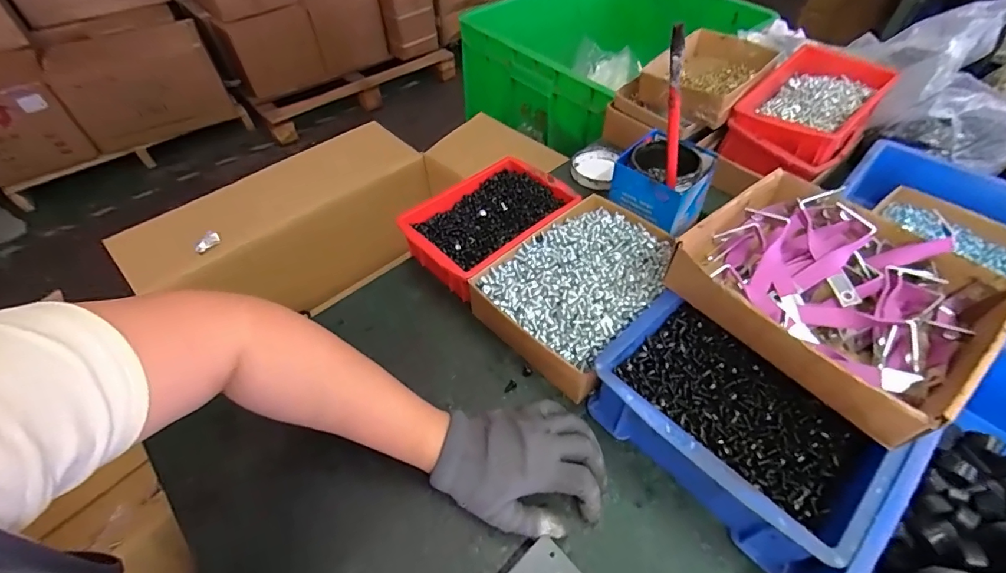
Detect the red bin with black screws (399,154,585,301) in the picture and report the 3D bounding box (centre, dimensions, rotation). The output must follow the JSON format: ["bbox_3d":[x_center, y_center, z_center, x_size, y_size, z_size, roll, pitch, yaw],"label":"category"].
[{"bbox_3d":[-0.017,-0.078,0.566,0.207,0.053,0.134,-37,57,-27],"label":"red bin with black screws"}]

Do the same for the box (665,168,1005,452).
[{"bbox_3d":[0.286,-0.002,0.398,0.194,0.061,0.214,-32,55,-24],"label":"box"}]

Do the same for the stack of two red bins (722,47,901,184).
[{"bbox_3d":[0.421,-0.242,0.638,0.232,0.091,0.145,-41,53,-19],"label":"stack of two red bins"}]

